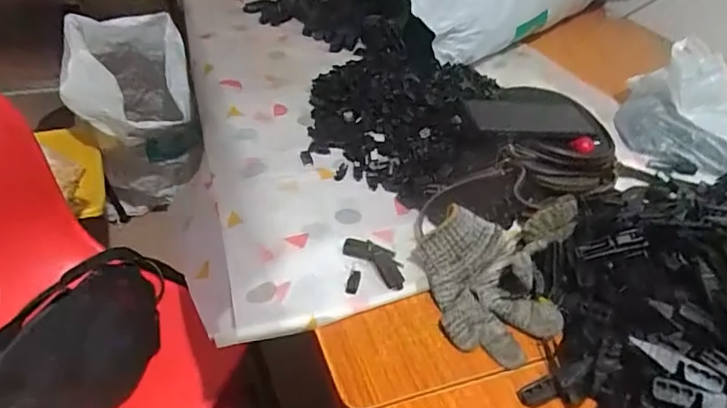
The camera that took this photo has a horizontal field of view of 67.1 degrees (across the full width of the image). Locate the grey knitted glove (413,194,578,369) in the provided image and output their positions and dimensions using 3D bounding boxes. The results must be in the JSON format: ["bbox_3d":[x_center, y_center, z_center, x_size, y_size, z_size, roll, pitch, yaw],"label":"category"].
[{"bbox_3d":[0.136,0.051,0.562,0.142,0.052,0.209,15,43,18],"label":"grey knitted glove"}]

